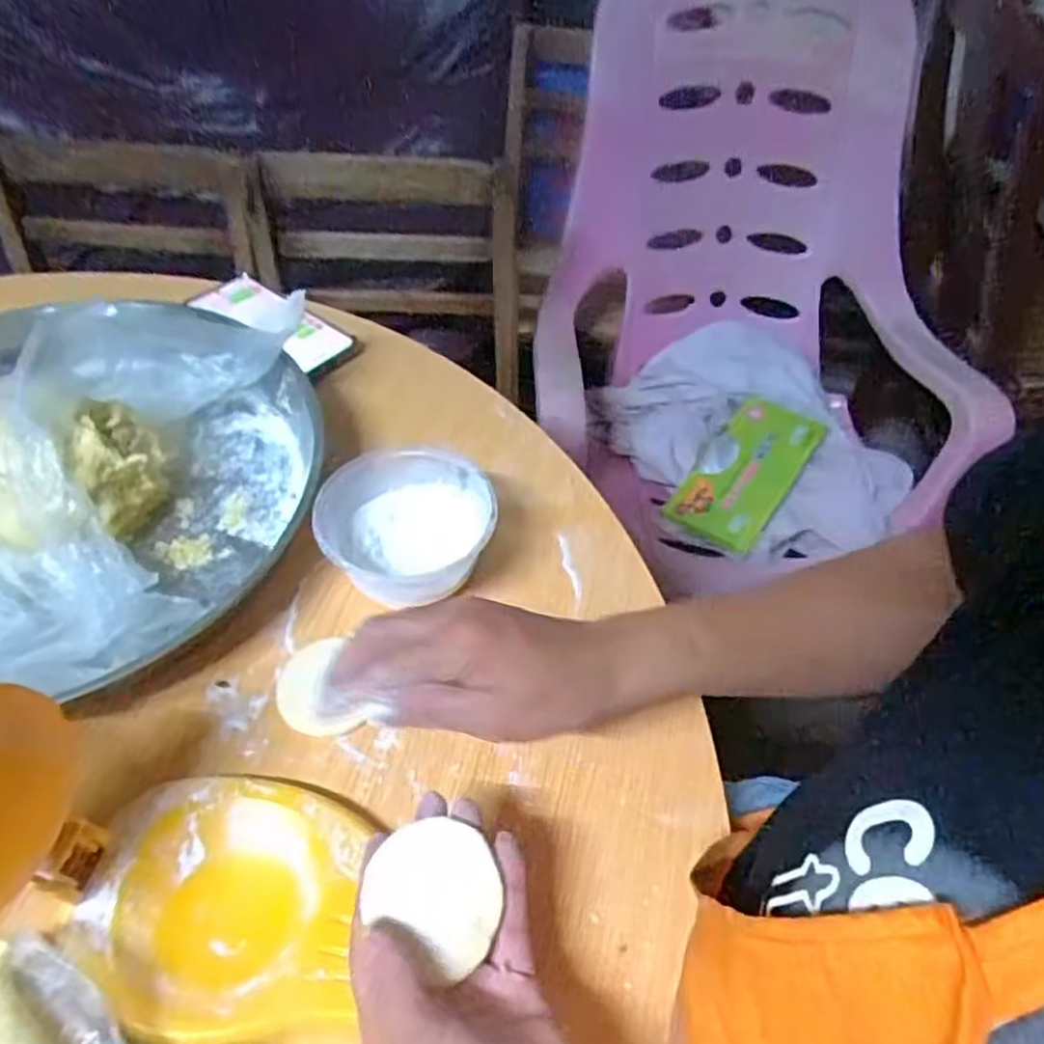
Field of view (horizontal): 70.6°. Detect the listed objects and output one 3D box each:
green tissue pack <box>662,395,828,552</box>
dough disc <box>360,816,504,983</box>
[{"bbox_3d":[0.348,-0.085,1.119,0.137,0.029,0.294,31,55,21],"label":"green tissue pack"},{"bbox_3d":[-0.040,0.164,0.330,0.060,0.010,0.055,1,50,-2],"label":"dough disc"}]

